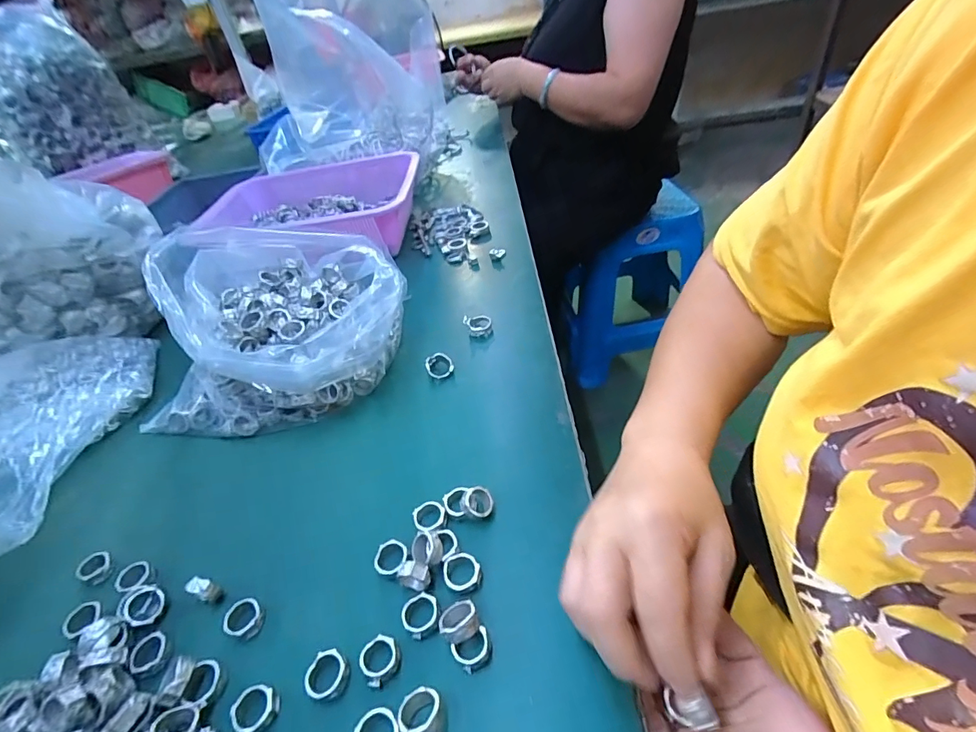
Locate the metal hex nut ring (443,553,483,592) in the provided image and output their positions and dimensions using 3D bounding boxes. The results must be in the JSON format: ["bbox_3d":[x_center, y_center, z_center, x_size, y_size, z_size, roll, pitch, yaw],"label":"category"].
[{"bbox_3d":[-0.016,0.125,0.274,0.023,0.005,0.024,-17,43,-10],"label":"metal hex nut ring"}]

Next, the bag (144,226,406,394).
[{"bbox_3d":[-0.179,-0.056,0.420,0.187,0.128,0.159,-24,45,-17],"label":"bag"}]

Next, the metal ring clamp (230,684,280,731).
[{"bbox_3d":[-0.123,0.182,0.238,0.023,0.006,0.021,-4,43,4],"label":"metal ring clamp"}]

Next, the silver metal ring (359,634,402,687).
[{"bbox_3d":[-0.060,0.161,0.247,0.020,0.005,0.022,-4,43,4],"label":"silver metal ring"}]

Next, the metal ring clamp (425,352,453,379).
[{"bbox_3d":[-0.046,0.000,0.423,0.025,0.016,0.024,-4,43,4],"label":"metal ring clamp"}]

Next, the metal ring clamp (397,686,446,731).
[{"bbox_3d":[-0.032,0.173,0.221,0.021,0.010,0.025,-33,28,-29],"label":"metal ring clamp"}]

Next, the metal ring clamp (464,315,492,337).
[{"bbox_3d":[-0.011,-0.044,0.463,0.028,0.017,0.028,-6,43,1],"label":"metal ring clamp"}]

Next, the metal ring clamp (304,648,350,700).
[{"bbox_3d":[-0.087,0.168,0.245,0.023,0.006,0.022,-4,43,4],"label":"metal ring clamp"}]

